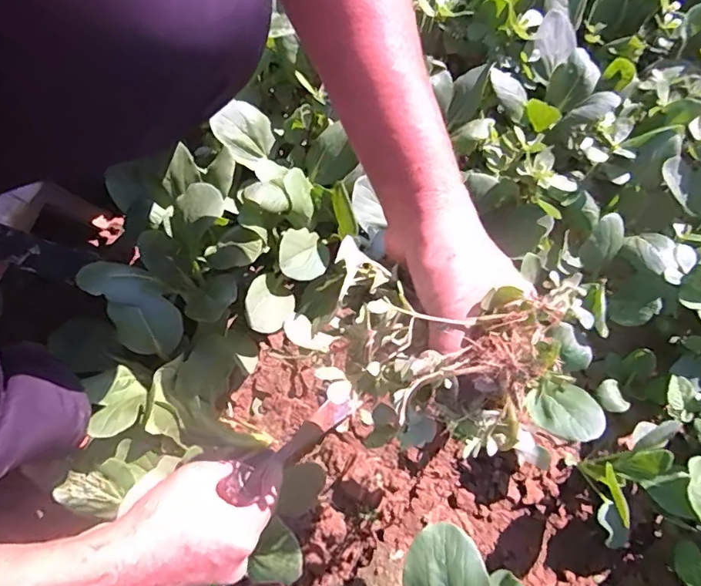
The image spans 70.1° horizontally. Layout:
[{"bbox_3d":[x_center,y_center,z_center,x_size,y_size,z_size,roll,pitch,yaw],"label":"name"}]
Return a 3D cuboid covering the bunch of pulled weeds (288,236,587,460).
[{"bbox_3d":[0.041,0.031,0.270,0.142,0.055,0.094,11,70,5],"label":"bunch of pulled weeds"}]

